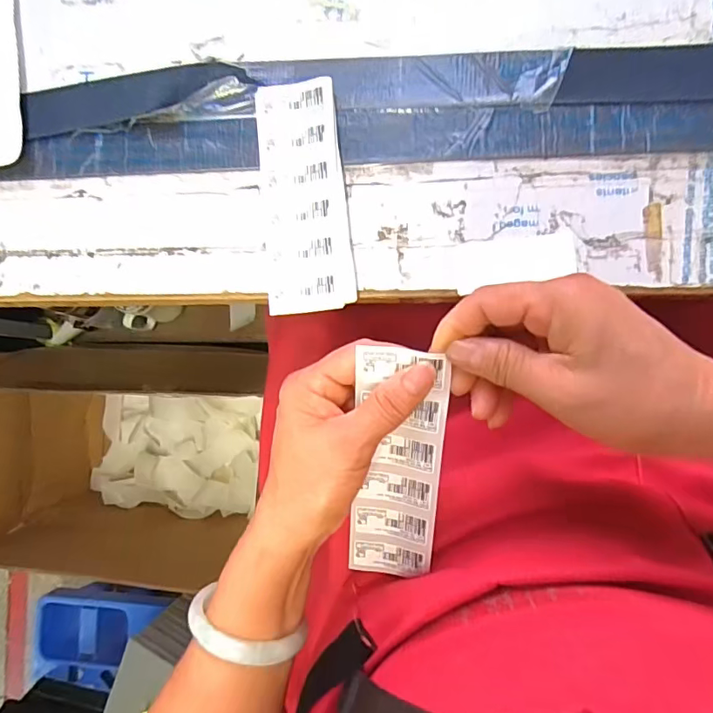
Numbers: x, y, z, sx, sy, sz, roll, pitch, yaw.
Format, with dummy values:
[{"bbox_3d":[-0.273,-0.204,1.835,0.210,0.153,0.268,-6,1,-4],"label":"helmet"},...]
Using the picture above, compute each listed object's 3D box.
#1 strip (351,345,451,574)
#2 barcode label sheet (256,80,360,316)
[{"bbox_3d":[0.023,0.067,0.284,0.050,0.007,0.148,6,111,8],"label":"strip"},{"bbox_3d":[-0.036,-0.108,0.332,0.058,0.006,0.155,-6,88,9],"label":"barcode label sheet"}]

